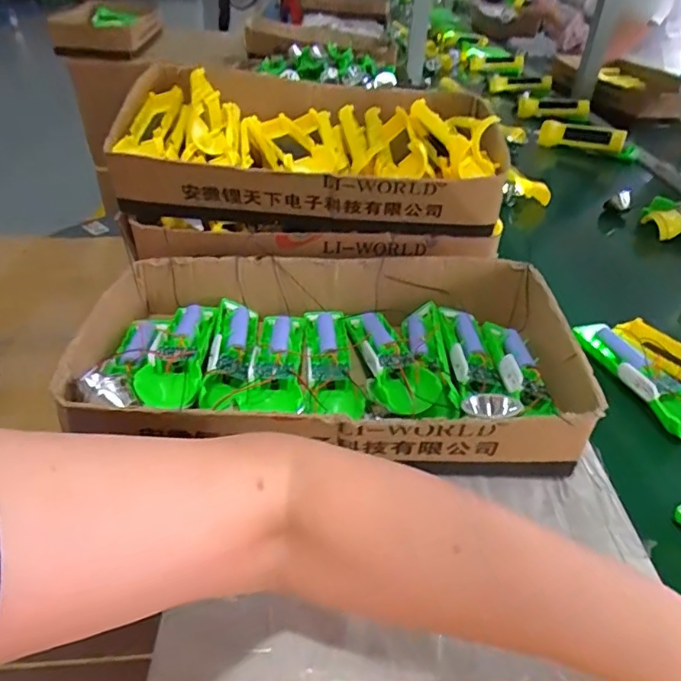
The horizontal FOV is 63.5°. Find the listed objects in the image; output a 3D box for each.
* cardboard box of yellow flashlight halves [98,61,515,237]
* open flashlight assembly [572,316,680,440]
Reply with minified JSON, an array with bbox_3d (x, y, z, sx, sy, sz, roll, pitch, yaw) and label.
[{"bbox_3d":[-0.036,-0.232,0.648,0.416,0.102,0.262,7,37,6],"label":"cardboard box of yellow flashlight halves"},{"bbox_3d":[0.332,0.026,0.554,0.123,0.023,0.157,-8,40,-15],"label":"open flashlight assembly"}]

